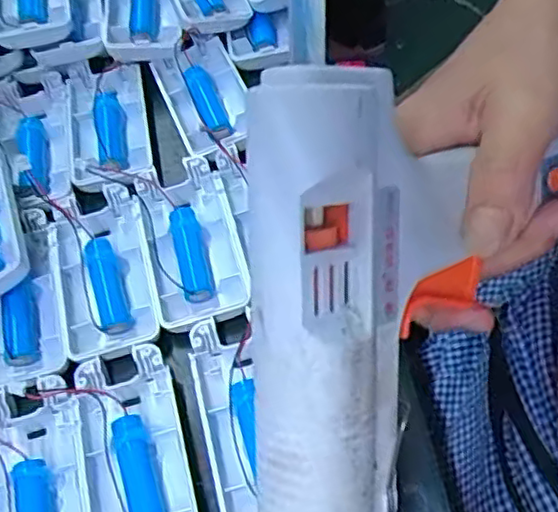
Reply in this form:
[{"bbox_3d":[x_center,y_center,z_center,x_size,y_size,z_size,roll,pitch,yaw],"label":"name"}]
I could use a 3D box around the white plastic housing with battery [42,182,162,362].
[{"bbox_3d":[-0.089,0.004,0.335,0.045,0.018,0.099,-17,61,-2],"label":"white plastic housing with battery"}]

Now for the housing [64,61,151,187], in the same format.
[{"bbox_3d":[-0.098,-0.078,0.376,0.044,0.015,0.086,-12,61,1],"label":"housing"}]

